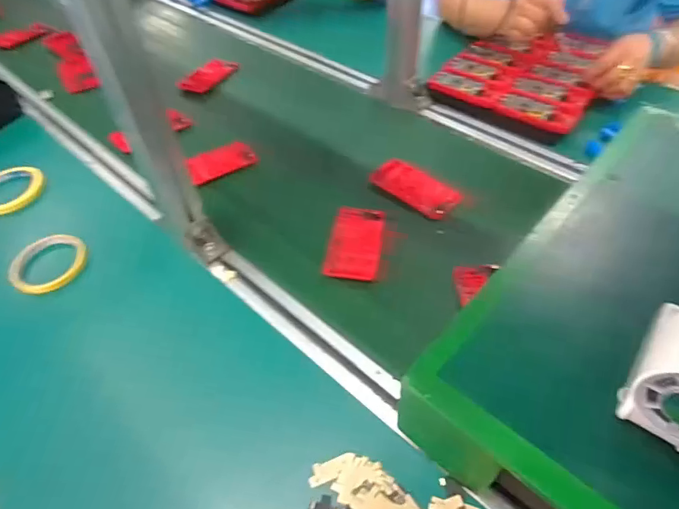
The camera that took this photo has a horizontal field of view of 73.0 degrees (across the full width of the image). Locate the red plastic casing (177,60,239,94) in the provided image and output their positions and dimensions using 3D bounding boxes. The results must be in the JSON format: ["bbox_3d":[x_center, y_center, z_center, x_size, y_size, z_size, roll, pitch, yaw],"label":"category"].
[{"bbox_3d":[-0.249,-0.346,0.880,0.062,0.009,0.117,25,53,21],"label":"red plastic casing"}]

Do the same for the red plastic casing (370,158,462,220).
[{"bbox_3d":[0.106,-0.094,0.651,0.124,0.010,0.059,37,58,28],"label":"red plastic casing"}]

